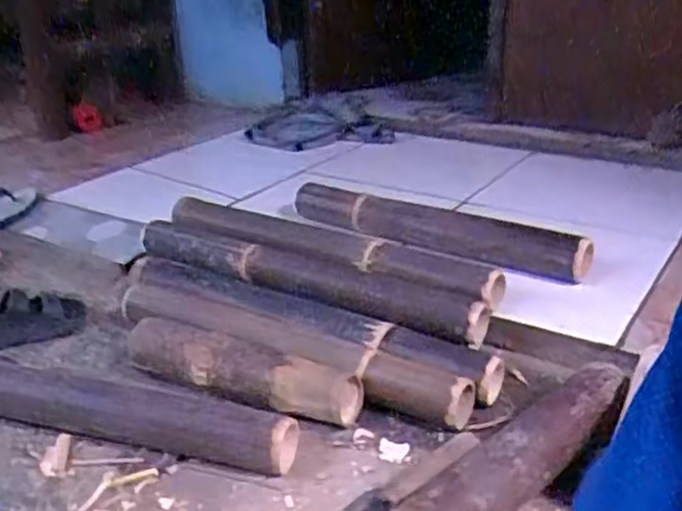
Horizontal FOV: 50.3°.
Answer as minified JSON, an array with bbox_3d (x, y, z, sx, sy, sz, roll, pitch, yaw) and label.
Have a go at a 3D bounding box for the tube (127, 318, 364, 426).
[{"bbox_3d":[-0.135,0.157,0.935,0.334,0.079,0.083,9,25,24],"label":"tube"}]

